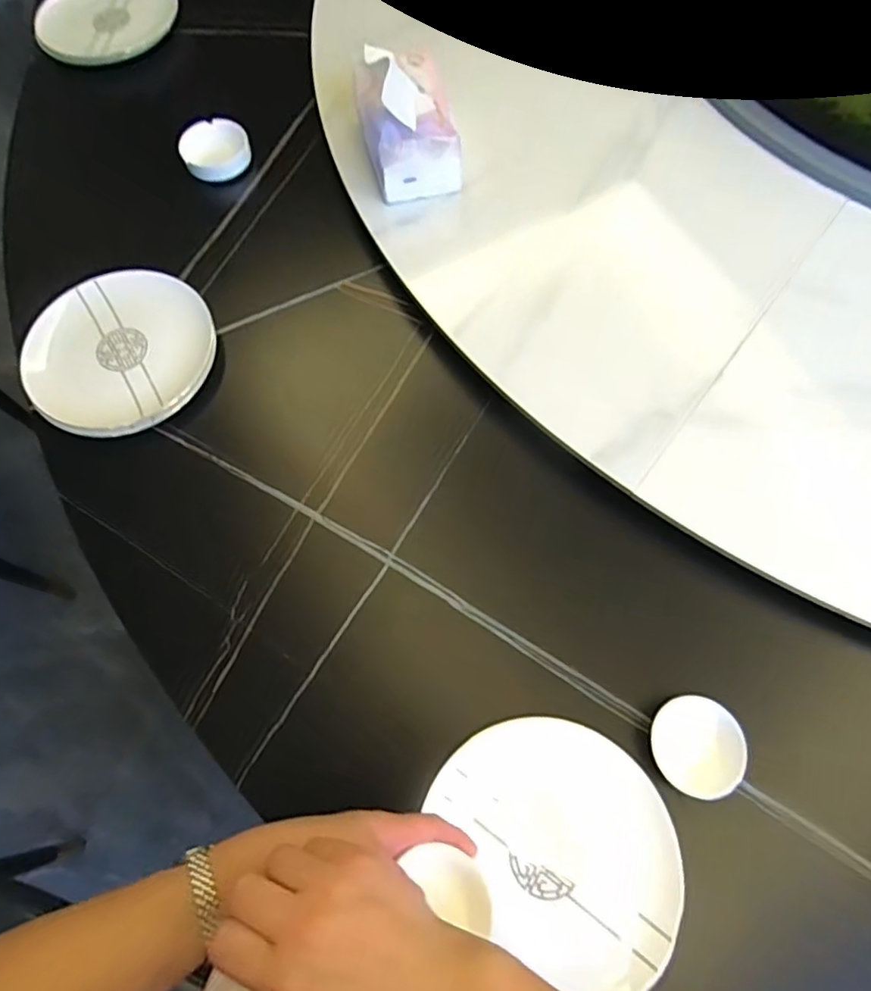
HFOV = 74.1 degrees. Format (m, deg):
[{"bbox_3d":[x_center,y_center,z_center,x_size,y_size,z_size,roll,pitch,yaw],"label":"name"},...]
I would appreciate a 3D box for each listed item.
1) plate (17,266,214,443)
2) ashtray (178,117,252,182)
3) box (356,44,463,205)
[{"bbox_3d":[-0.344,-0.158,0.631,0.188,0.036,0.196,1,75,-4],"label":"plate"},{"bbox_3d":[-0.285,-0.450,0.748,0.085,0.043,0.070,-22,70,-8],"label":"ashtray"},{"bbox_3d":[-0.033,-0.430,0.661,0.101,0.108,0.143,-11,69,-4],"label":"box"}]

